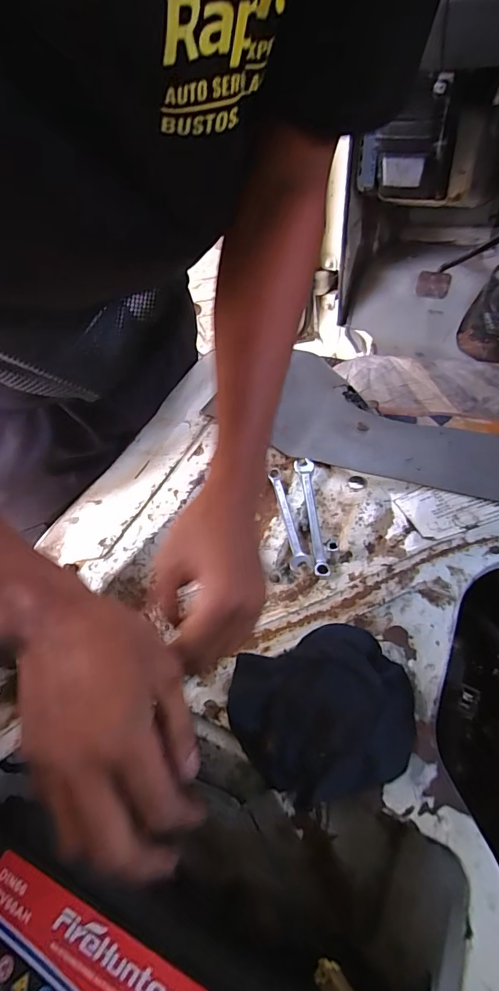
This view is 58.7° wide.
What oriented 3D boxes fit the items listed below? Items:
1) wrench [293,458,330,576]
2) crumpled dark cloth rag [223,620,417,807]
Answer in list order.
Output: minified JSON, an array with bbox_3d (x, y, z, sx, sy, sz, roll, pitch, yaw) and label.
[{"bbox_3d":[0.067,0.017,0.490,0.021,0.010,0.153,-5,52,4],"label":"wrench"},{"bbox_3d":[0.060,0.174,0.361,0.138,0.029,0.117,-22,53,-9],"label":"crumpled dark cloth rag"}]

